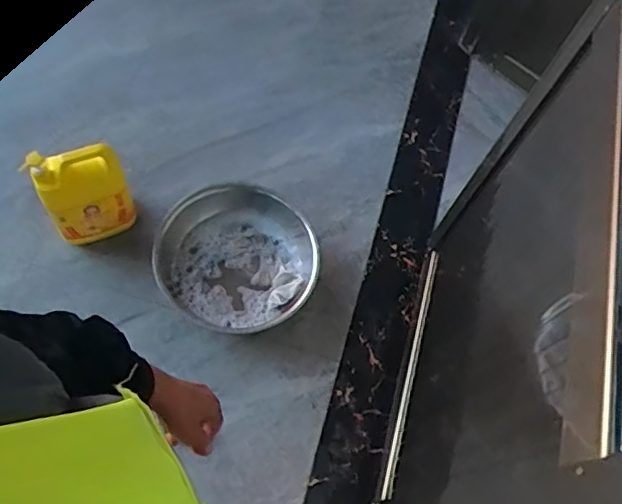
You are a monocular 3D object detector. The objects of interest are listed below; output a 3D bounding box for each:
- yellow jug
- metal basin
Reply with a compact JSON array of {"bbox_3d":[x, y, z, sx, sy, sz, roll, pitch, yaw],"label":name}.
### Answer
[{"bbox_3d":[-0.560,-0.138,1.480,0.198,0.305,0.109,-16,68,-14],"label":"yellow jug"},{"bbox_3d":[-0.192,0.013,1.521,0.387,0.130,0.412,3,64,-6],"label":"metal basin"}]

